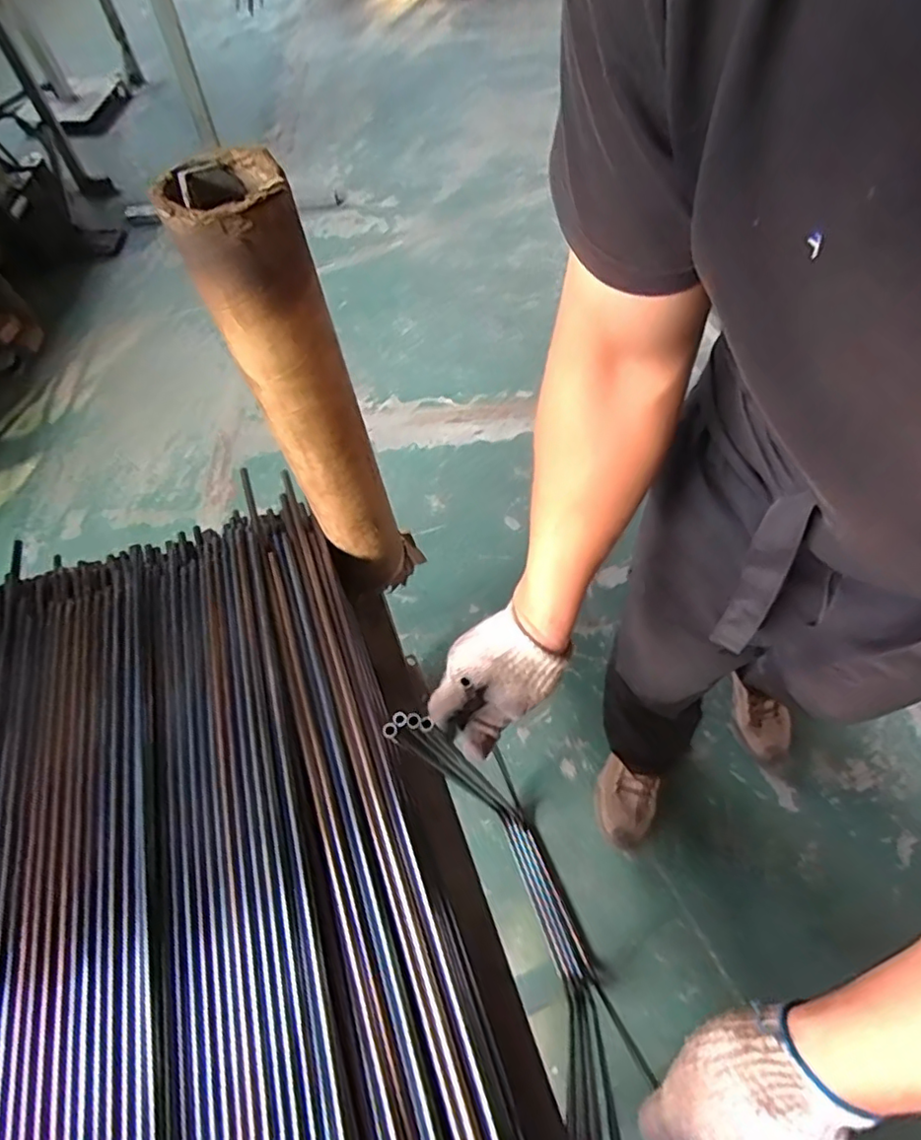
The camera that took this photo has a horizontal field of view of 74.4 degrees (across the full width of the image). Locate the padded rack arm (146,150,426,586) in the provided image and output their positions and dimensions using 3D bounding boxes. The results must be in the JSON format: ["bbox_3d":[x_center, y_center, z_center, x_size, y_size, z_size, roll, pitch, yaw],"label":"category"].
[{"bbox_3d":[-0.129,-0.129,0.601,0.100,0.489,0.072,-14,60,-5],"label":"padded rack arm"}]

